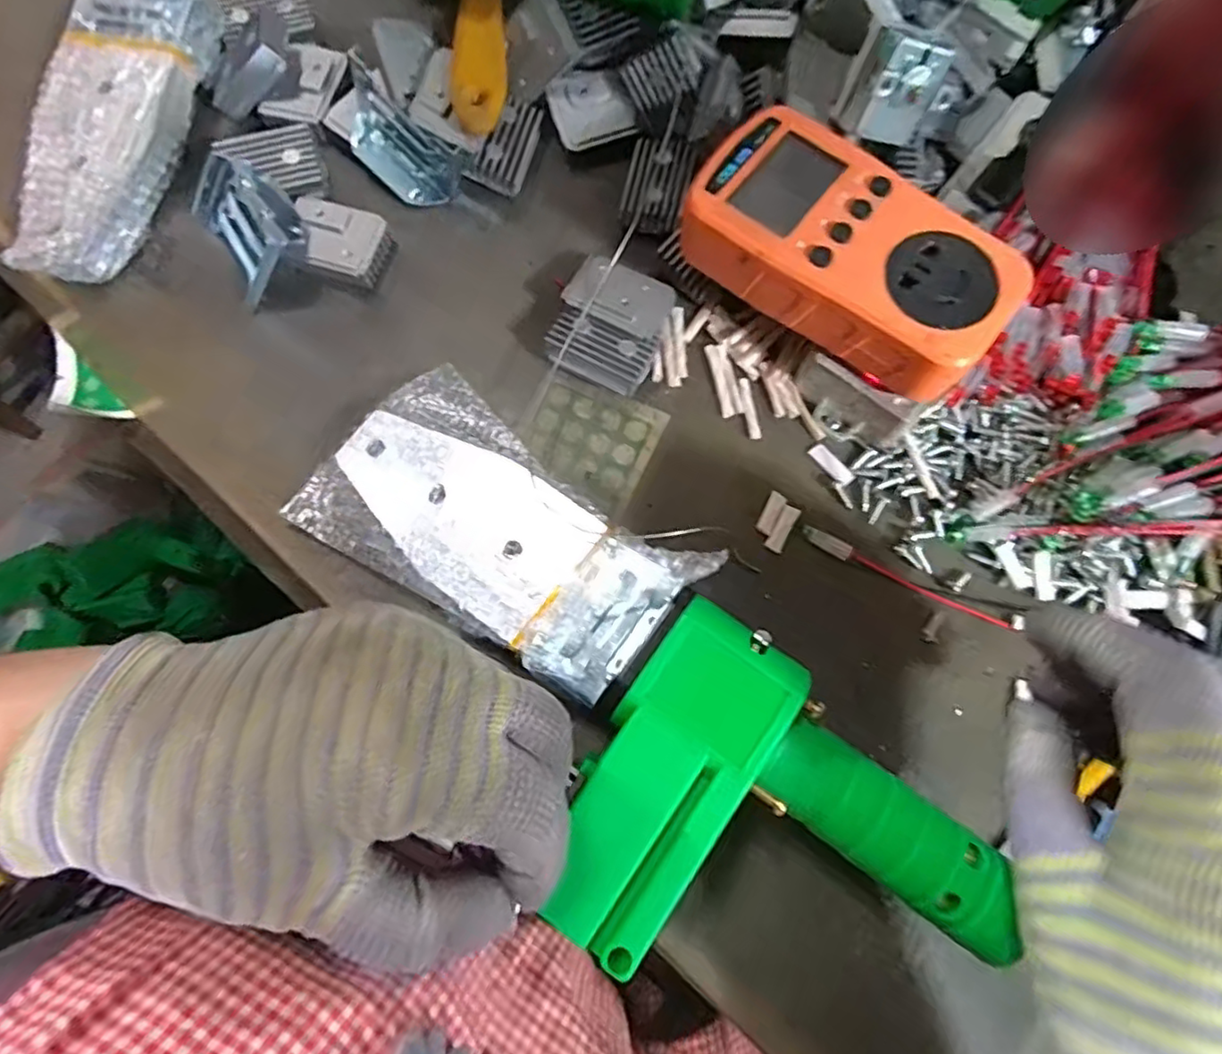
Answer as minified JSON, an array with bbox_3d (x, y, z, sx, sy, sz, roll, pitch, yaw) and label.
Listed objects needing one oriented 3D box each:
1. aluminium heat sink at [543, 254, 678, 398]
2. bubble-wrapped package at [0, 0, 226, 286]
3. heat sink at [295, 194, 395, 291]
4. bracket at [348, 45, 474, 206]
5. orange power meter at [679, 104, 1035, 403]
[{"bbox_3d":[-0.001,-0.091,0.291,0.046,0.022,0.057,21,78,4],"label":"aluminium heat sink"},{"bbox_3d":[-0.237,-0.196,0.300,0.063,0.032,0.173,10,77,2],"label":"bubble-wrapped package"},{"bbox_3d":[-0.130,-0.133,0.300,0.045,0.015,0.033,18,78,4],"label":"heat sink"},{"bbox_3d":[-0.099,-0.181,0.298,0.067,0.032,0.028,43,80,8],"label":"bracket"},{"bbox_3d":[0.094,-0.110,0.251,0.125,0.032,0.067,37,80,7],"label":"orange power meter"}]

